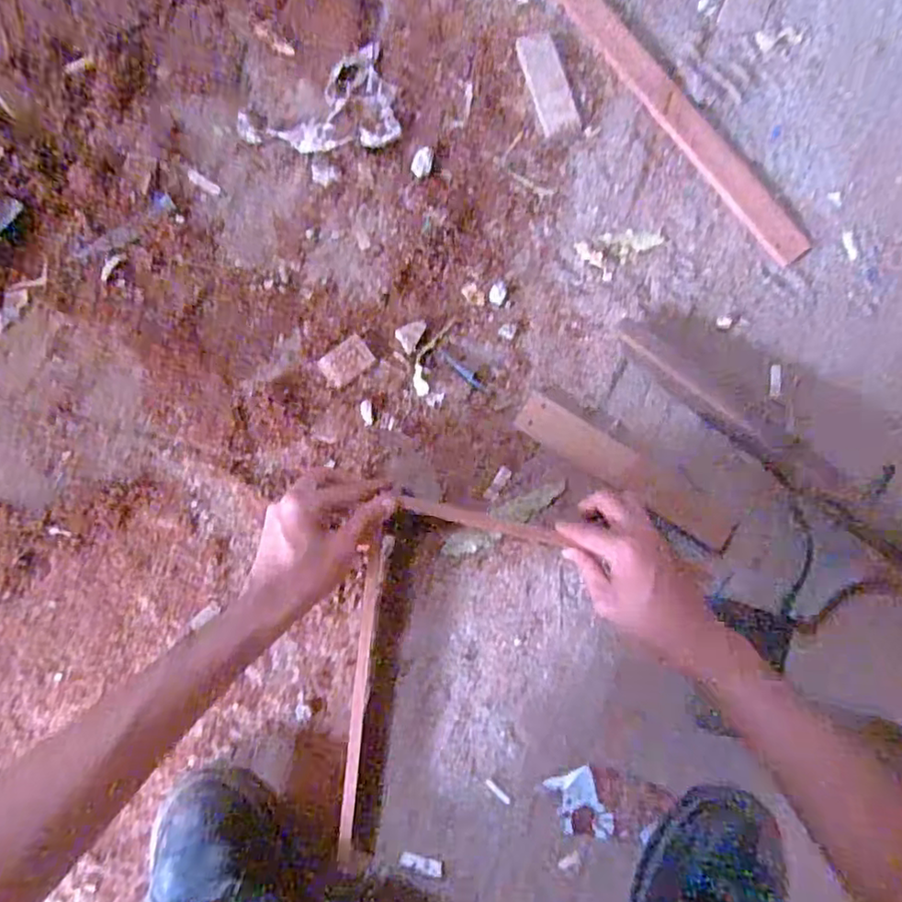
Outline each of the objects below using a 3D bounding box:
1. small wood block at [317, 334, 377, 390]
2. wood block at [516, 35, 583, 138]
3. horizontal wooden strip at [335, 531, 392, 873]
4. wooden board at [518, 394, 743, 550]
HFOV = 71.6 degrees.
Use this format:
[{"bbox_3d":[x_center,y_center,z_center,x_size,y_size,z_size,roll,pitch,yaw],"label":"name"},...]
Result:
[{"bbox_3d":[-0.094,-0.081,0.564,0.046,0.005,0.031,-38,85,-7],"label":"small wood block"},{"bbox_3d":[0.096,-0.363,0.616,0.039,0.005,0.108,-15,82,-5],"label":"wood block"},{"bbox_3d":[-0.071,0.197,0.503,0.014,0.037,0.251,6,81,-1],"label":"horizontal wooden strip"},{"bbox_3d":[0.157,0.017,0.562,0.211,0.014,0.042,31,81,2],"label":"wooden board"}]

